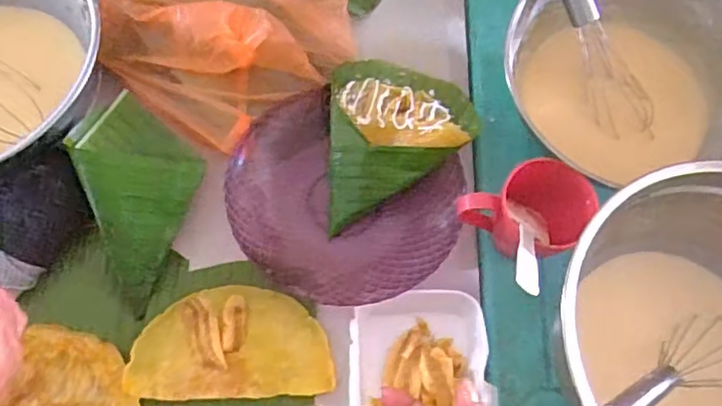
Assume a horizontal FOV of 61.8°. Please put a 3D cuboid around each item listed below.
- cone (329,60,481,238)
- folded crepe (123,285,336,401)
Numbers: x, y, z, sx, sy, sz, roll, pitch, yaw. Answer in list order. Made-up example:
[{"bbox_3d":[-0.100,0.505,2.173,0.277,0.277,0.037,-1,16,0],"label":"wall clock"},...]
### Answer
[{"bbox_3d":[0.037,-0.059,0.548,0.130,0.036,0.156,0,70,-1],"label":"cone"},{"bbox_3d":[-0.110,0.119,0.518,0.165,0.010,0.092,-2,70,-1],"label":"folded crepe"}]

